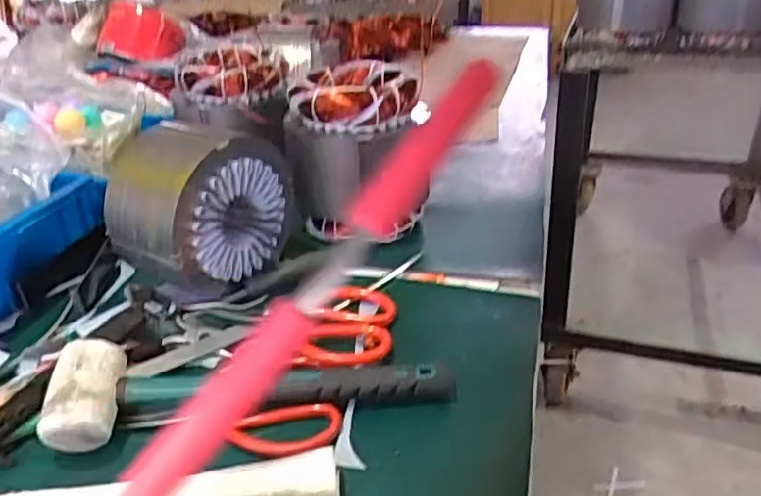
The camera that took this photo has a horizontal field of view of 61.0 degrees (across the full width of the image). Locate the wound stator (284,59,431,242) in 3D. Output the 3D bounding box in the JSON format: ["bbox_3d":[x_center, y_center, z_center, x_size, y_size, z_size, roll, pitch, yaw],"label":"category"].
[{"bbox_3d":[-0.027,-0.100,0.693,0.137,0.160,0.119,-4,29,0],"label":"wound stator"}]

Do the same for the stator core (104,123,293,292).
[{"bbox_3d":[-0.168,-0.034,0.609,0.116,0.151,0.135,10,32,22],"label":"stator core"}]

